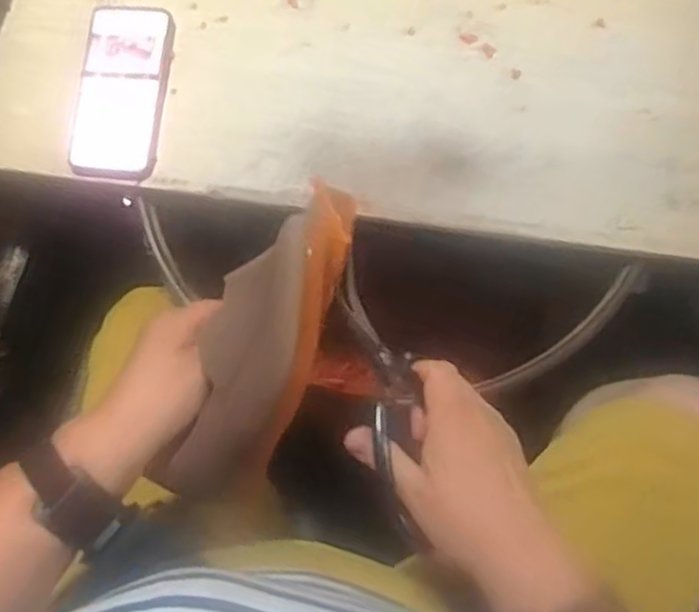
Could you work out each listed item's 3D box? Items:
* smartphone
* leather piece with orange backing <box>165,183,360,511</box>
[{"bbox_3d":[-0.212,-0.203,0.654,0.080,0.008,0.171,5,77,2],"label":"smartphone"},{"bbox_3d":[-0.056,0.031,0.416,0.069,0.024,0.215,28,111,7],"label":"leather piece with orange backing"}]

